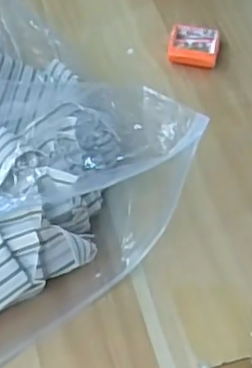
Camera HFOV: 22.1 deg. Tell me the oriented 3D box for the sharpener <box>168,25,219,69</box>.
[{"bbox_3d":[0.048,-0.096,0.453,0.034,0.015,0.031,8,57,4],"label":"sharpener"}]

